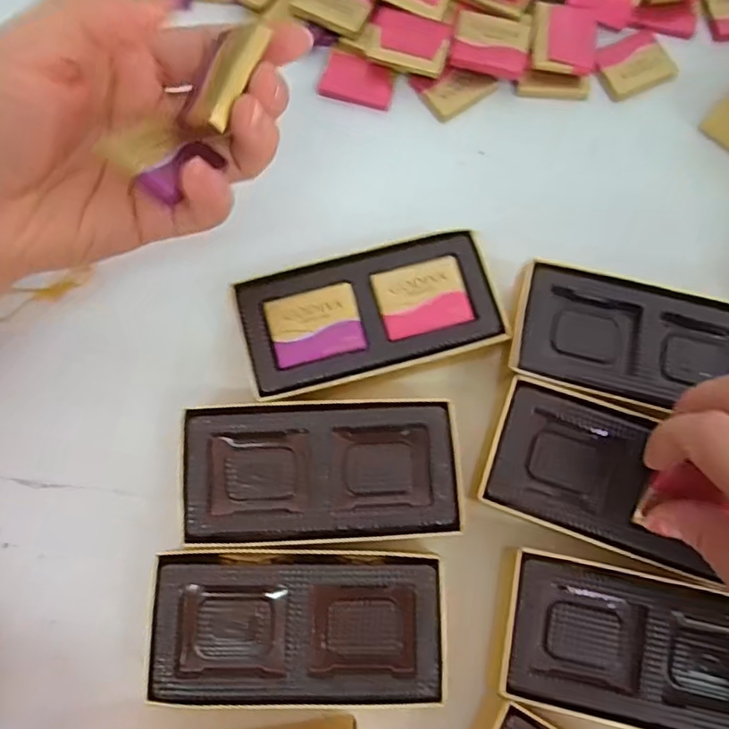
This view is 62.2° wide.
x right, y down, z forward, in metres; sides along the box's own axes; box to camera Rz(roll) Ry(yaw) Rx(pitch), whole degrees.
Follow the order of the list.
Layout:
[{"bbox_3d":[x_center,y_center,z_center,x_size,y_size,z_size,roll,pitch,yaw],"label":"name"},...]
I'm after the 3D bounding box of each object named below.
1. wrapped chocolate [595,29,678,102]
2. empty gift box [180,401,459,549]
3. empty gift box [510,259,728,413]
[{"bbox_3d":[0.147,-0.165,0.333,0.040,0.005,0.031,-27,77,-6],"label":"wrapped chocolate"},{"bbox_3d":[-0.017,0.047,0.264,0.110,0.035,0.056,-2,75,0],"label":"empty gift box"},{"bbox_3d":[0.124,-0.007,0.275,0.115,0.037,0.057,12,76,4],"label":"empty gift box"}]

